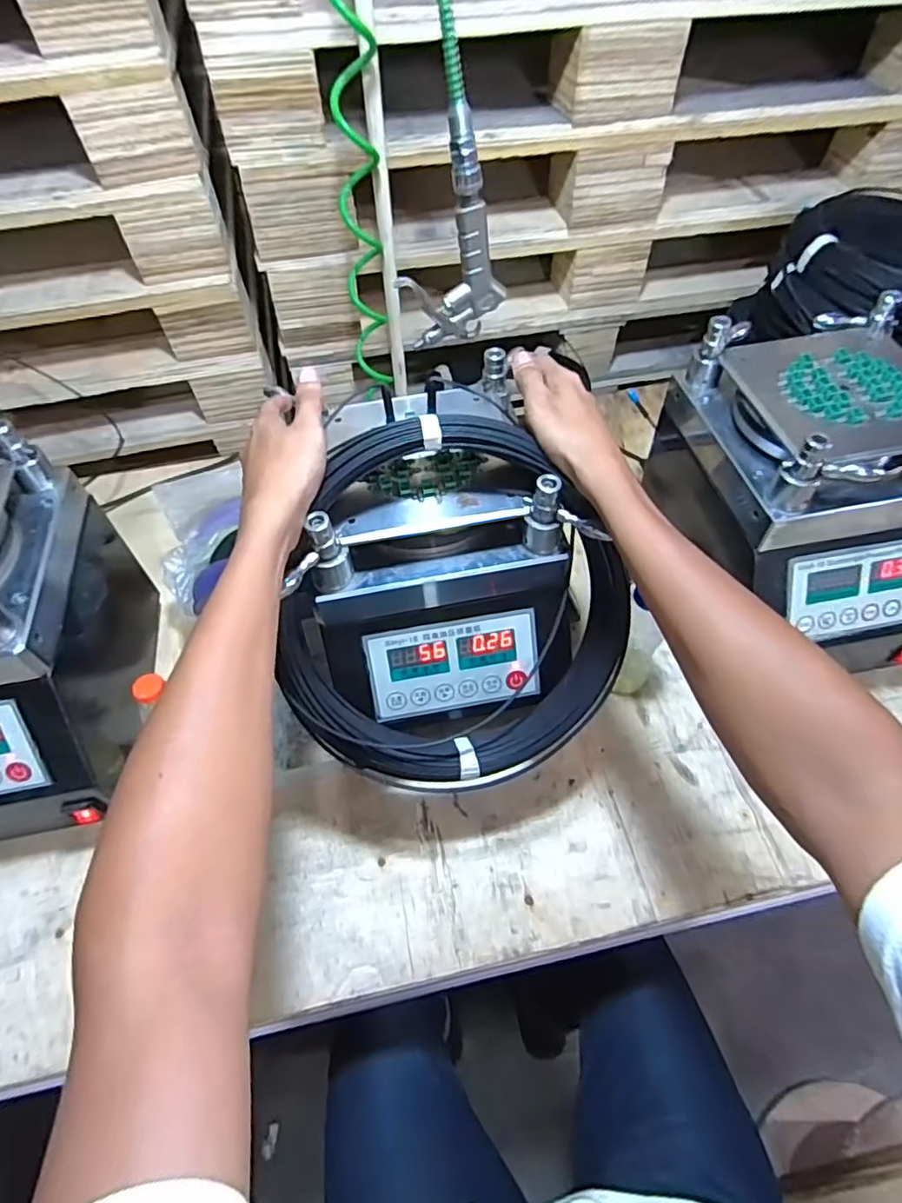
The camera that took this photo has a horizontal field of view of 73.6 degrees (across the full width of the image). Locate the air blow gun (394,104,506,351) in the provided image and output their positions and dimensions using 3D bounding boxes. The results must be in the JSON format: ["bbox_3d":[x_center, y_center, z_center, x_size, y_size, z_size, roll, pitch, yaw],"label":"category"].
[{"bbox_3d":[-0.001,-0.305,0.514,0.092,0.171,0.023,-22,57,-12],"label":"air blow gun"}]

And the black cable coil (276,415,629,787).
[{"bbox_3d":[0.010,0.010,0.494,0.275,0.304,0.048,9,13,-8],"label":"black cable coil"}]

